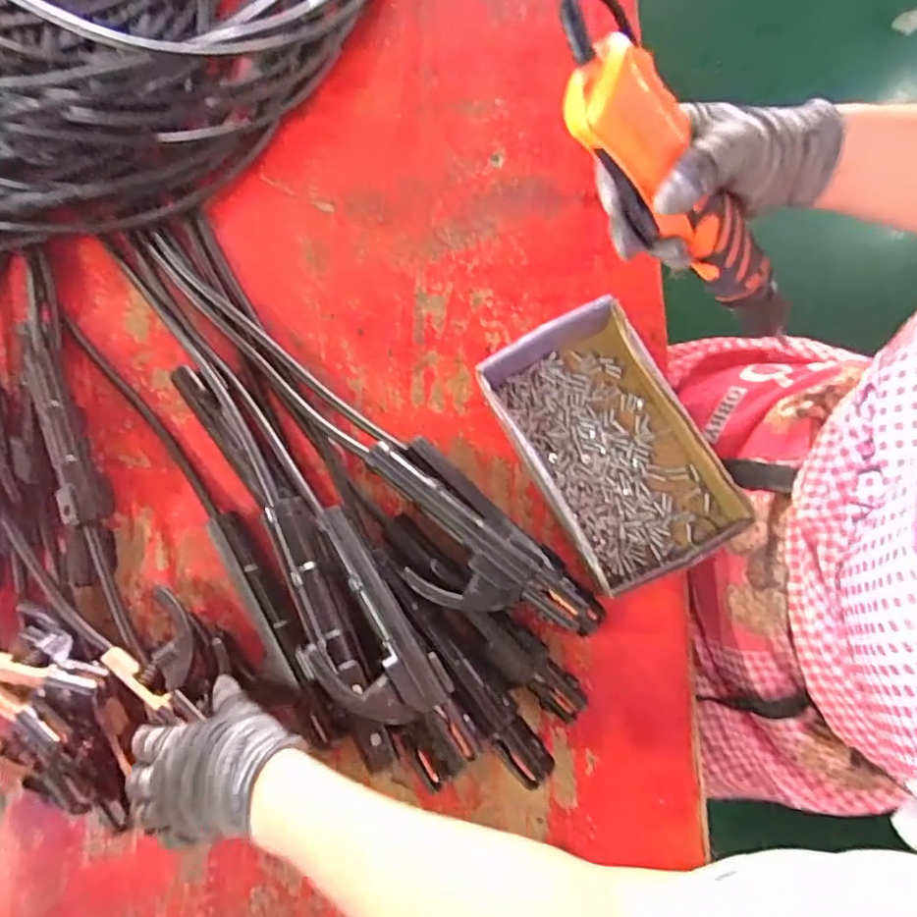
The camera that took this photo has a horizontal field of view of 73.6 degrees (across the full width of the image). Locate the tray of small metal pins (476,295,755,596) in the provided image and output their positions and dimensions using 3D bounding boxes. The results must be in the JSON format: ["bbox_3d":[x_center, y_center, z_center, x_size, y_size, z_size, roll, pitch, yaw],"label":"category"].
[{"bbox_3d":[0.116,-0.011,0.482,0.129,0.063,0.204,-31,77,0],"label":"tray of small metal pins"}]

